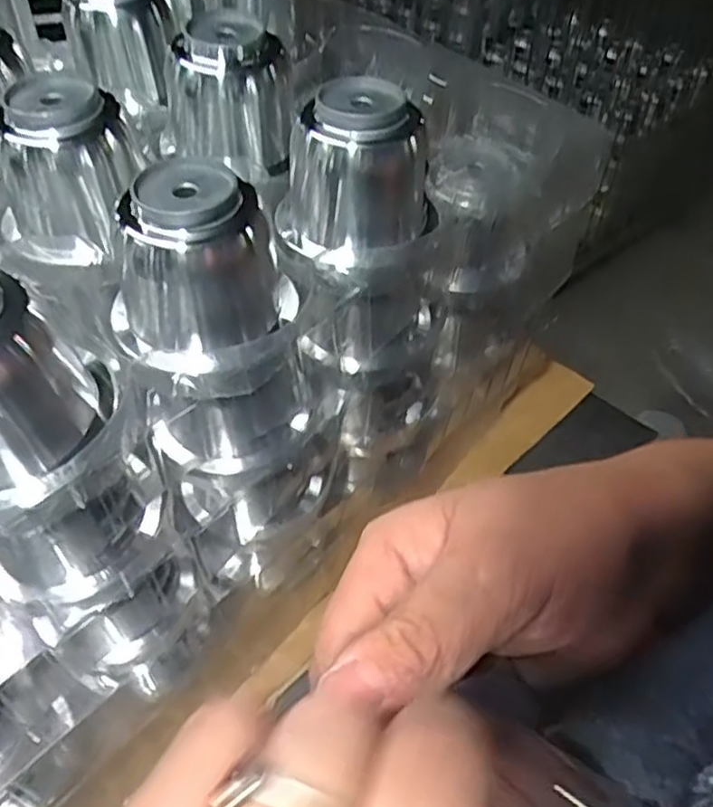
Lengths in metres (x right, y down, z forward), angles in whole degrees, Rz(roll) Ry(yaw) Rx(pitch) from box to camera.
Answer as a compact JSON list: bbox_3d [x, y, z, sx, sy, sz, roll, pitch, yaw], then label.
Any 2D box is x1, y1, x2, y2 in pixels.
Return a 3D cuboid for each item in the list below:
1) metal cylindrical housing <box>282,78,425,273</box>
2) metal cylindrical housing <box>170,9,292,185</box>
[{"bbox_3d":[-0.002,-0.117,0.379,0.076,0.076,0.067,-33,56,-26],"label":"metal cylindrical housing"},{"bbox_3d":[-0.073,-0.180,0.426,0.076,0.074,0.062,-8,49,-7],"label":"metal cylindrical housing"}]

